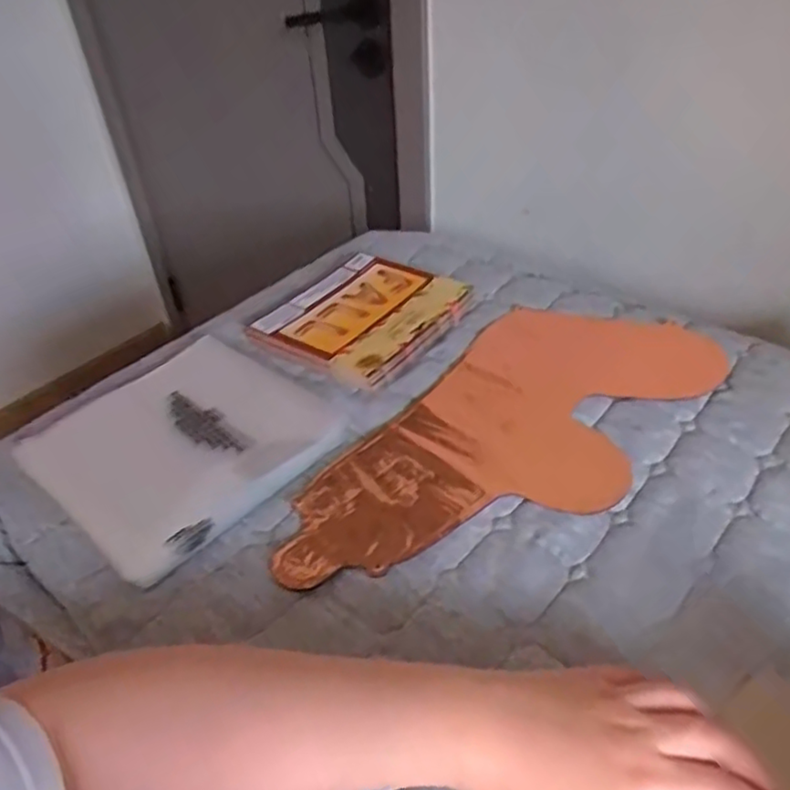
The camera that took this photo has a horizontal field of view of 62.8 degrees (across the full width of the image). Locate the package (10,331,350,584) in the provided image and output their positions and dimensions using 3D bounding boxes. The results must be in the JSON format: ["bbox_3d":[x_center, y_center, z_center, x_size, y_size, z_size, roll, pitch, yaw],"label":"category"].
[{"bbox_3d":[-0.182,0.034,0.557,0.203,0.026,0.216,27,50,31],"label":"package"}]

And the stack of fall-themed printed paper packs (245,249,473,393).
[{"bbox_3d":[-0.032,-0.089,0.702,0.169,0.020,0.200,23,48,28],"label":"stack of fall-themed printed paper packs"}]

